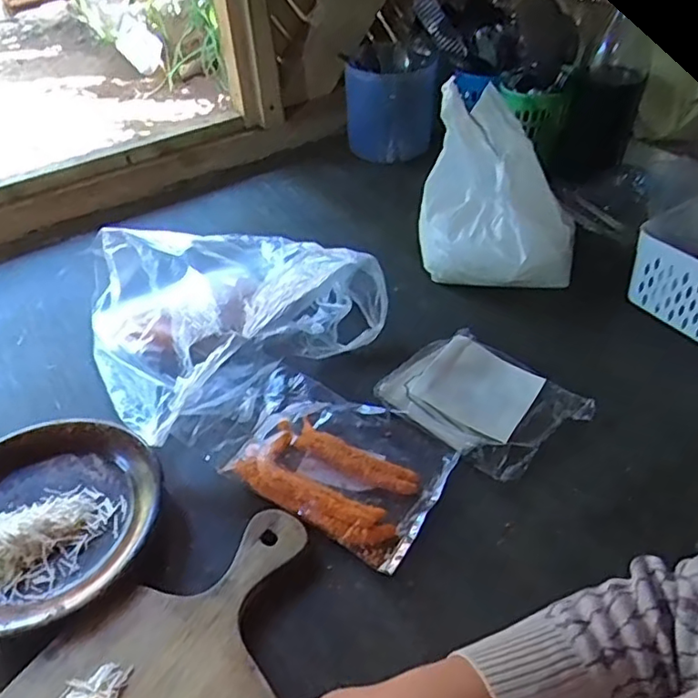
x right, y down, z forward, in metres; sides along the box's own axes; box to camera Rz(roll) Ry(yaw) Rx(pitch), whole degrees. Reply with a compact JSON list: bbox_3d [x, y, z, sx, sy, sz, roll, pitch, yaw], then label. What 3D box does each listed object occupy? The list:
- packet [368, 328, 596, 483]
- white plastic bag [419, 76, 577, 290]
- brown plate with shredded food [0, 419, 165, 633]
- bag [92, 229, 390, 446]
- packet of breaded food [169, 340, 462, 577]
[{"bbox_3d":[0.128,0.043,0.586,0.136,0.028,0.157,-35,52,-30],"label":"packet"},{"bbox_3d":[0.173,-0.175,0.701,0.171,0.198,0.110,4,43,7],"label":"white plastic bag"},{"bbox_3d":[-0.246,0.138,0.493,0.176,0.027,0.184,-1,43,1],"label":"brown plate with shredded food"},{"bbox_3d":[-0.136,-0.049,0.647,0.275,0.090,0.232,-30,49,-27],"label":"bag"},{"bbox_3d":[-0.037,0.081,0.549,0.246,0.026,0.135,22,48,24],"label":"packet of breaded food"}]

